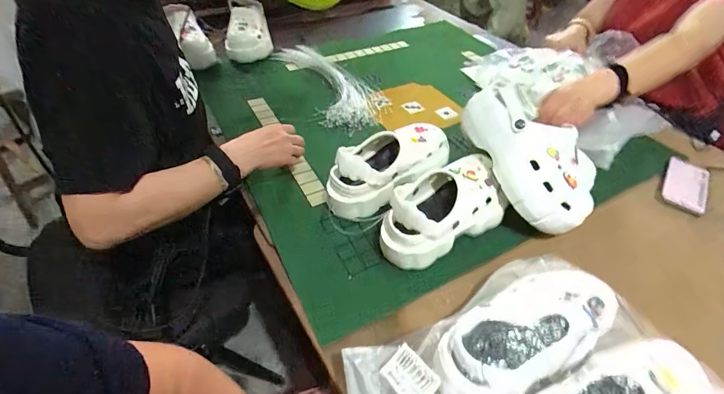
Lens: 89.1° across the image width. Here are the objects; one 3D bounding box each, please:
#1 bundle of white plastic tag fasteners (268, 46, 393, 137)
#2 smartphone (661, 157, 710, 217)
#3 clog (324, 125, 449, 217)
[{"bbox_3d":[-0.085,-0.307,0.972,0.191,0.038,0.452,-17,49,-20],"label":"bundle of white plastic tag fasteners"},{"bbox_3d":[0.622,-0.023,0.707,0.068,0.014,0.151,29,50,22],"label":"smartphone"},{"bbox_3d":[0.044,-0.059,0.659,0.245,0.080,0.102,-27,53,-27],"label":"clog"}]

